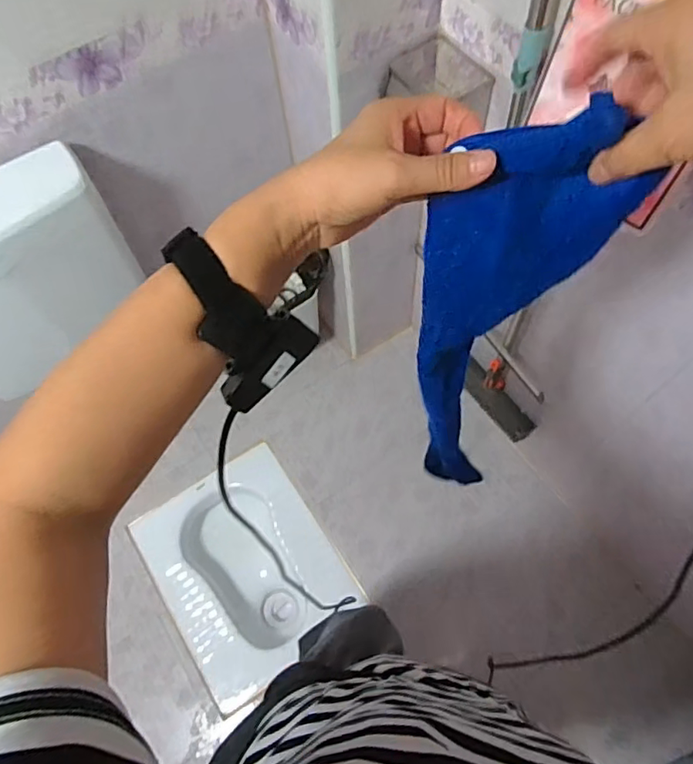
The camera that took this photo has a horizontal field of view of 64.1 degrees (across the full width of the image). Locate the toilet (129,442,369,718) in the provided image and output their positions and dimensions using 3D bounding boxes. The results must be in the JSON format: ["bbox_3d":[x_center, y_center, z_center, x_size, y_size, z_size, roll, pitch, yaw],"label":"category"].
[{"bbox_3d":[-0.248,0.492,1.454,0.411,0.217,0.514,-33,67,-12],"label":"toilet"}]

